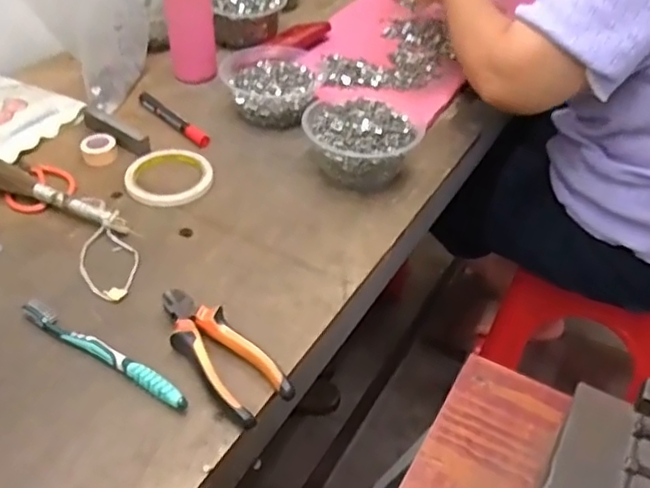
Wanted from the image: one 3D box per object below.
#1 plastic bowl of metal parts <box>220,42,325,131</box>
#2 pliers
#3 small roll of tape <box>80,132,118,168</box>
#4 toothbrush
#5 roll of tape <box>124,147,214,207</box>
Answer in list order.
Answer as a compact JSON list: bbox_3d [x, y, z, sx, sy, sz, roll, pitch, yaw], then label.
[{"bbox_3d":[-0.073,-0.218,0.846,0.137,0.048,0.151,7,42,5],"label":"plastic bowl of metal parts"},{"bbox_3d":[-0.091,0.088,0.537,0.054,0.024,0.146,-28,50,-30],"label":"pliers"},{"bbox_3d":[-0.264,-0.111,0.743,0.038,0.020,0.043,-17,45,-20],"label":"small roll of tape"},{"bbox_3d":[-0.188,0.091,0.536,0.182,0.011,0.020,23,46,21],"label":"toothbrush"},{"bbox_3d":[-0.180,-0.078,0.732,0.097,0.014,0.097,1,42,-1],"label":"roll of tape"}]

